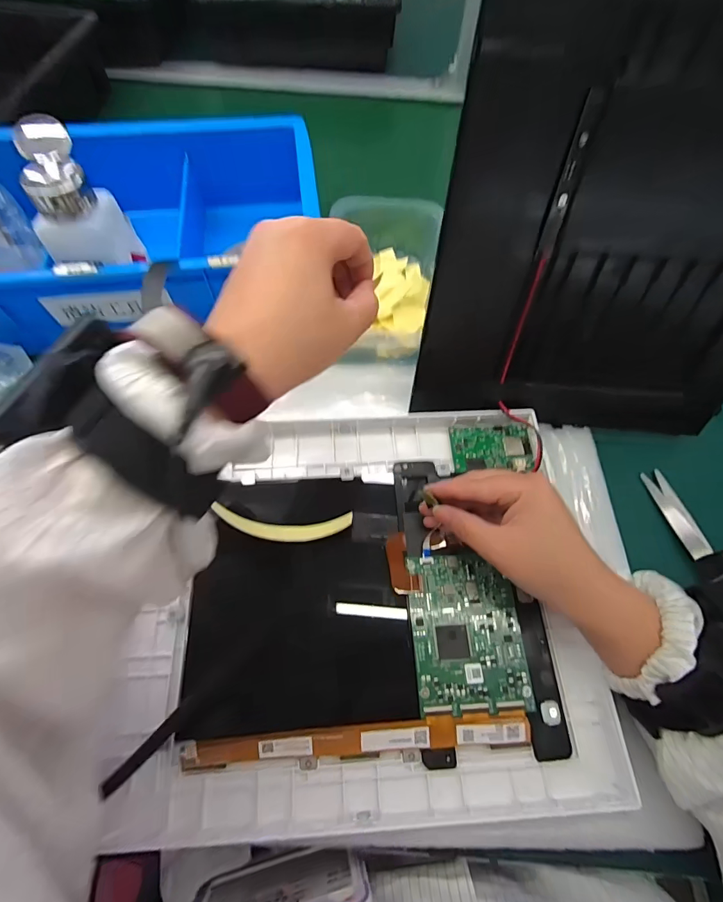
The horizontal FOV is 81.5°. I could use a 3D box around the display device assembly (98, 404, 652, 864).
[{"bbox_3d":[0.002,0.093,0.287,0.289,0.019,0.255,-1,65,-4],"label":"display device assembly"}]

